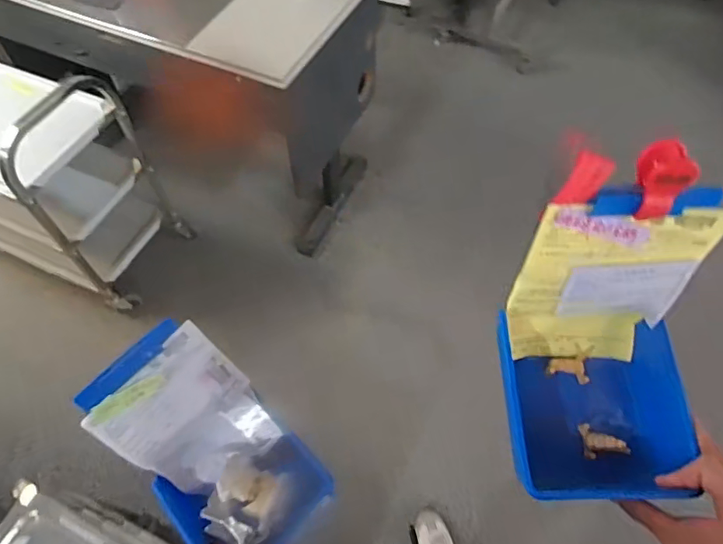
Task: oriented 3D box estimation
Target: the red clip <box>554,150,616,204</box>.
[{"bbox_3d":[0.162,-0.065,0.364,0.024,0.043,0.007,28,41,10],"label":"red clip"}]

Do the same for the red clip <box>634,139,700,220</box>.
[{"bbox_3d":[0.214,-0.067,0.363,0.026,0.048,0.037,5,59,5],"label":"red clip"}]

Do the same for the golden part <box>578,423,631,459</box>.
[{"bbox_3d":[0.234,0.162,0.481,0.040,0.015,0.033,1,59,3],"label":"golden part"}]

